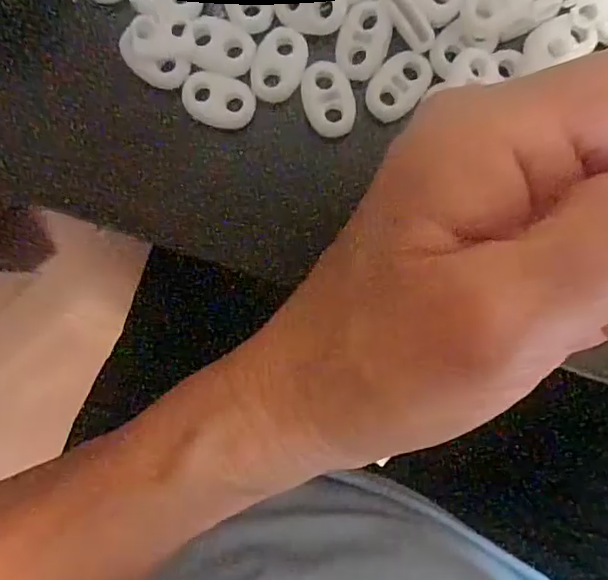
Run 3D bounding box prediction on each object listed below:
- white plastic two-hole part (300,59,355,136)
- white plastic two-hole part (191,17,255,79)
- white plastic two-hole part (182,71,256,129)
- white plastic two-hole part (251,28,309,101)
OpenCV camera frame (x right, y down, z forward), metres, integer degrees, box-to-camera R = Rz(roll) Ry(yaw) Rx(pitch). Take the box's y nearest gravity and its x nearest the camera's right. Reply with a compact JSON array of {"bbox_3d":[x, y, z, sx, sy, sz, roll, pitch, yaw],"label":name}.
[{"bbox_3d":[0.008,-0.058,0.174,0.015,0.004,0.022,-17,89,0],"label":"white plastic two-hole part"},{"bbox_3d":[-0.024,-0.072,0.172,0.019,0.004,0.015,26,89,0],"label":"white plastic two-hole part"},{"bbox_3d":[-0.026,-0.057,0.176,0.021,0.005,0.015,14,89,0],"label":"white plastic two-hole part"},{"bbox_3d":[-0.007,-0.068,0.175,0.015,0.004,0.021,17,89,0],"label":"white plastic two-hole part"}]

